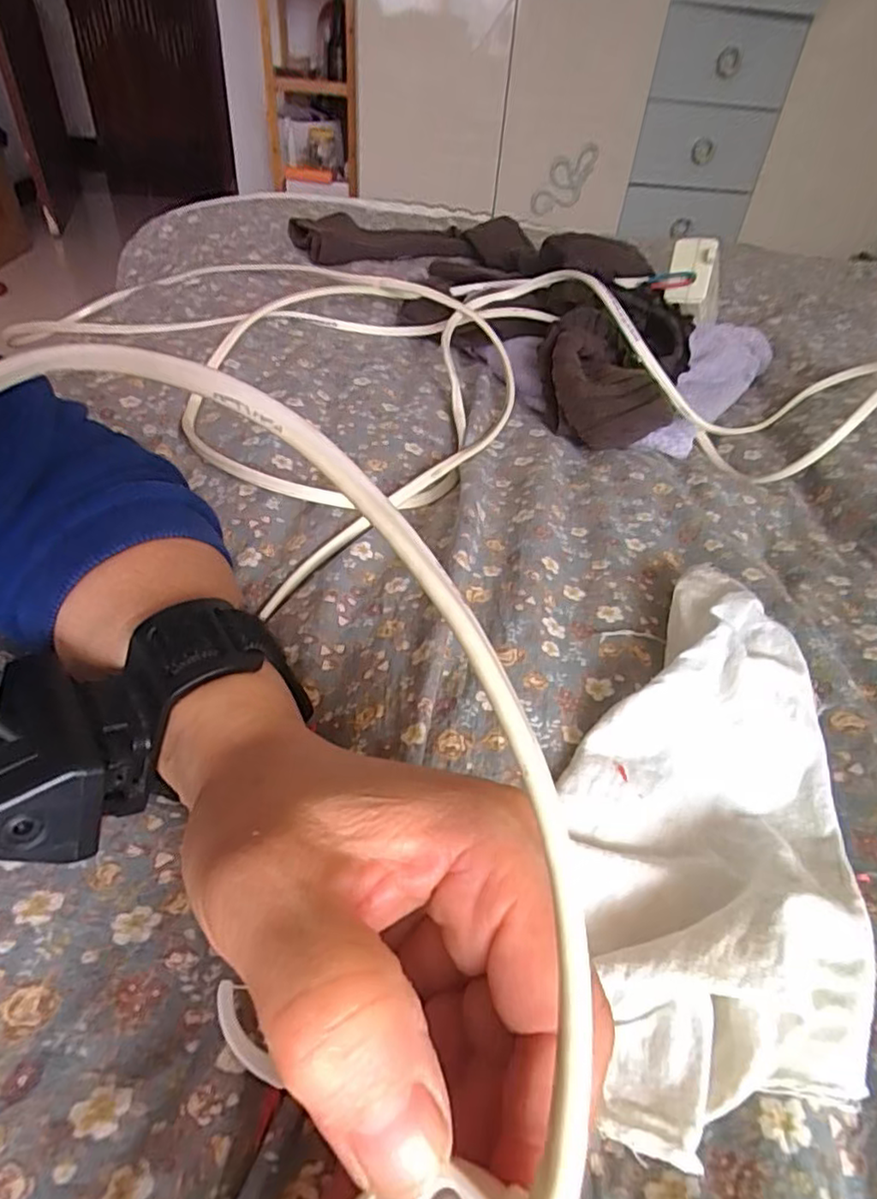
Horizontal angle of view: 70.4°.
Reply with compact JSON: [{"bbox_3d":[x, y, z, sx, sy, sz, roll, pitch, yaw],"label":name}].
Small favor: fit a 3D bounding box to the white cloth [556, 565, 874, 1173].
[{"bbox_3d":[0.101,0.067,0.223,0.102,0.025,0.211,21,44,16],"label":"white cloth"}]

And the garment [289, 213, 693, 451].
[{"bbox_3d":[0.076,-0.313,0.620,0.261,0.072,0.551,-21,48,-26],"label":"garment"}]

